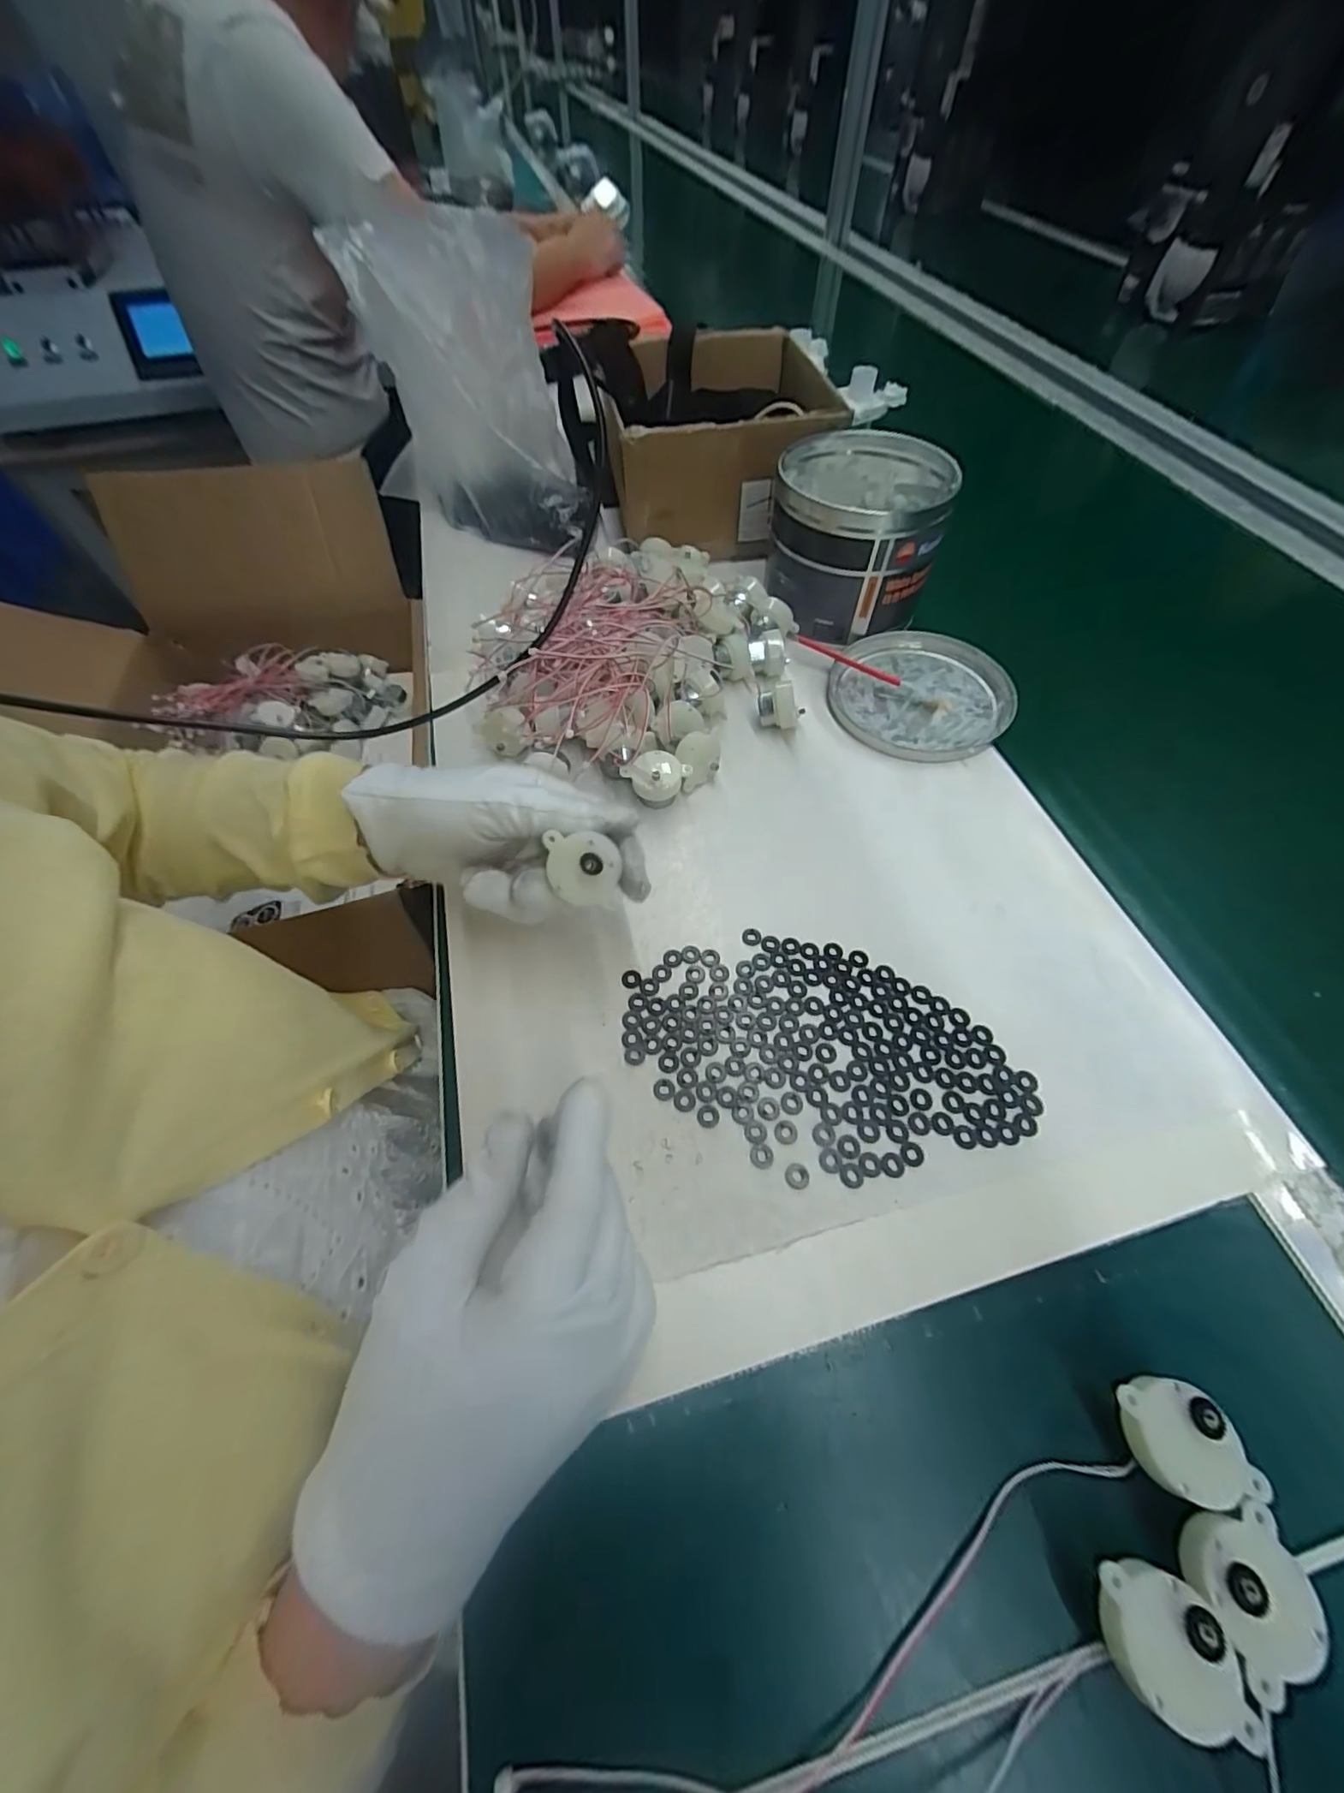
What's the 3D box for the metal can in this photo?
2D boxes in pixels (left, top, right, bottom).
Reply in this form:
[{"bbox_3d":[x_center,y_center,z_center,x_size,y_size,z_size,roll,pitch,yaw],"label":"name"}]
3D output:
[{"bbox_3d":[0.143,-0.283,0.454,0.127,0.106,0.132,0,57,1],"label":"metal can"}]

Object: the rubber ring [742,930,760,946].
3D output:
[{"bbox_3d":[0.045,0.023,0.320,0.010,0.004,0.010,0,57,1],"label":"rubber ring"}]

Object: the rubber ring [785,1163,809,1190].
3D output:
[{"bbox_3d":[0.057,0.126,0.256,0.011,0.004,0.011,0,57,1],"label":"rubber ring"}]

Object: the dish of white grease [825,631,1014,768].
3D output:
[{"bbox_3d":[0.186,-0.154,0.426,0.135,0.014,0.127,0,57,1],"label":"dish of white grease"}]

